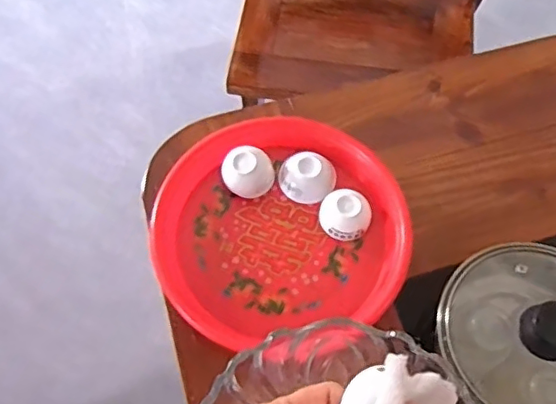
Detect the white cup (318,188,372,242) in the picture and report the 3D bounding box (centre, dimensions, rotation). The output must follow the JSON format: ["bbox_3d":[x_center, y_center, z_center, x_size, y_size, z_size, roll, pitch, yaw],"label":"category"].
[{"bbox_3d":[0.070,0.013,0.610,0.052,0.027,0.047,12,64,5],"label":"white cup"}]

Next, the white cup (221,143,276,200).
[{"bbox_3d":[-0.032,-0.035,0.629,0.054,0.037,0.051,0,64,-1],"label":"white cup"}]

